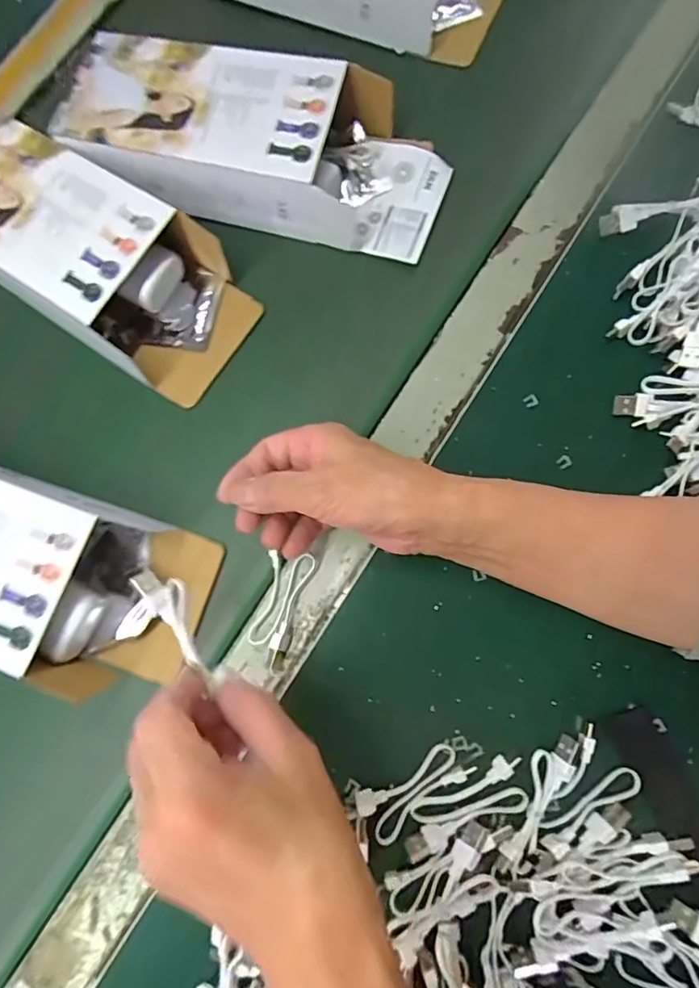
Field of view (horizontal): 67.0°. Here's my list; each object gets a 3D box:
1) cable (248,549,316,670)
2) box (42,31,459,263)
[{"bbox_3d":[-0.046,0.070,0.330,0.029,0.013,0.070,17,81,7],"label":"cable"},{"bbox_3d":[-0.069,-0.254,0.384,0.268,0.050,0.111,14,81,6],"label":"box"}]

